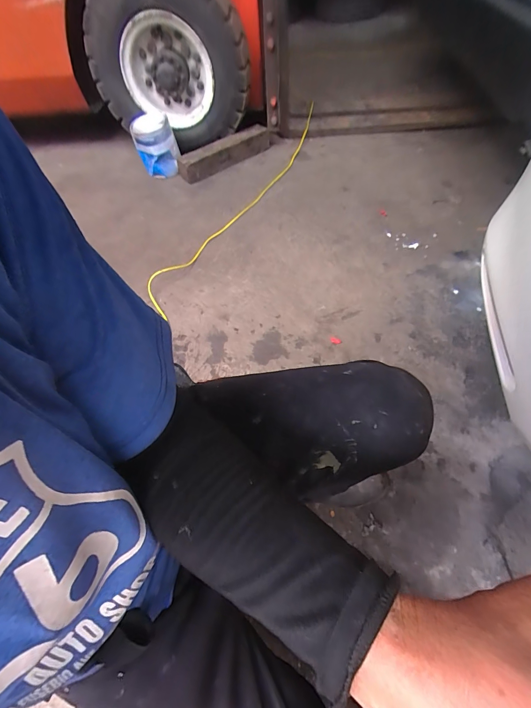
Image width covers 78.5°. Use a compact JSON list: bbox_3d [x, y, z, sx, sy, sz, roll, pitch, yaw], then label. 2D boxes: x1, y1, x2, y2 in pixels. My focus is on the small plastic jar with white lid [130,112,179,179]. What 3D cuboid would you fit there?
[{"bbox_3d":[-0.486,-0.911,1.452,0.163,0.204,0.172,-21,58,-10],"label":"small plastic jar with white lid"}]

